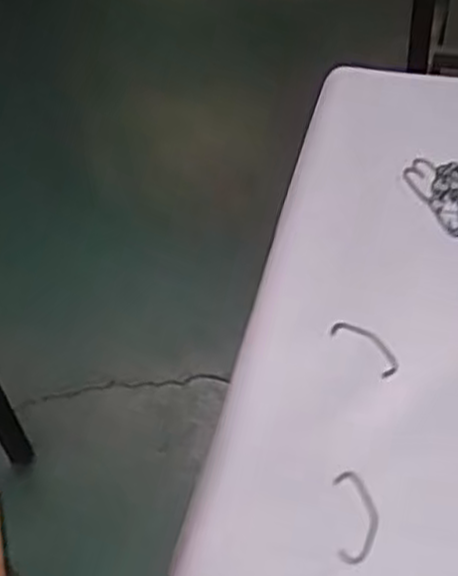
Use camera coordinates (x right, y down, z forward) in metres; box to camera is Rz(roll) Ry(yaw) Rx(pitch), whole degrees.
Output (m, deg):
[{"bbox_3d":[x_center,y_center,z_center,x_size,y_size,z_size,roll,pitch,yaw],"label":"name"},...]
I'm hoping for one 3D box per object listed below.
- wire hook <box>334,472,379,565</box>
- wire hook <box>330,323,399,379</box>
[{"bbox_3d":[0.060,0.107,0.373,0.019,0.006,0.044,-2,48,5],"label":"wire hook"},{"bbox_3d":[0.076,0.032,0.436,0.019,0.006,0.042,-36,54,-23],"label":"wire hook"}]

